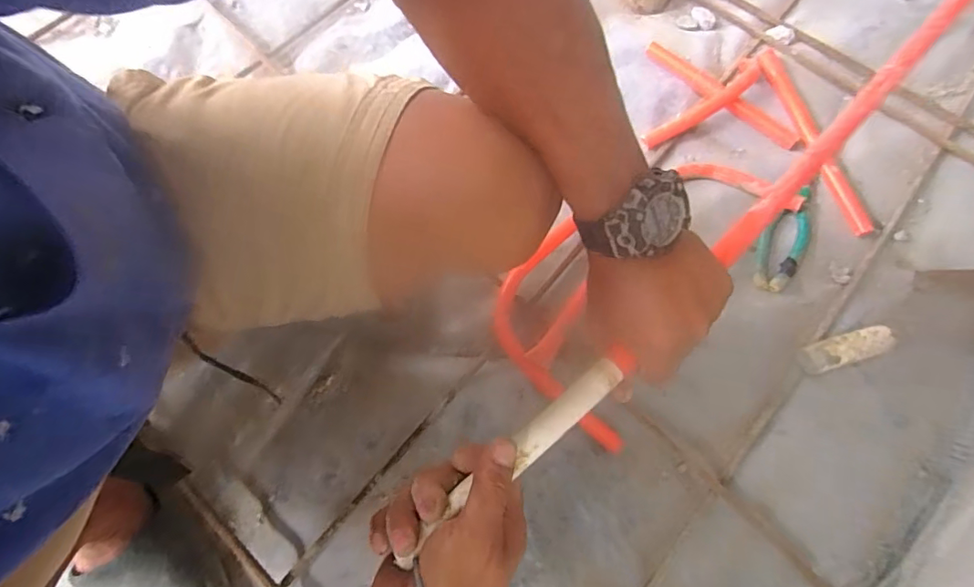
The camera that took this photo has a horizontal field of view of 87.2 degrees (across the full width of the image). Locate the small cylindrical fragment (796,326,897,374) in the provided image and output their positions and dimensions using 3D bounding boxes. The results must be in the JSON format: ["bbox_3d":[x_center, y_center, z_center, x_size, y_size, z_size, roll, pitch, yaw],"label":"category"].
[{"bbox_3d":[0.412,0.064,0.591,0.109,0.028,0.032,-16,68,-5],"label":"small cylindrical fragment"}]

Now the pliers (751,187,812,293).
[{"bbox_3d":[0.388,-0.071,0.662,0.054,0.013,0.160,30,71,12],"label":"pliers"}]

